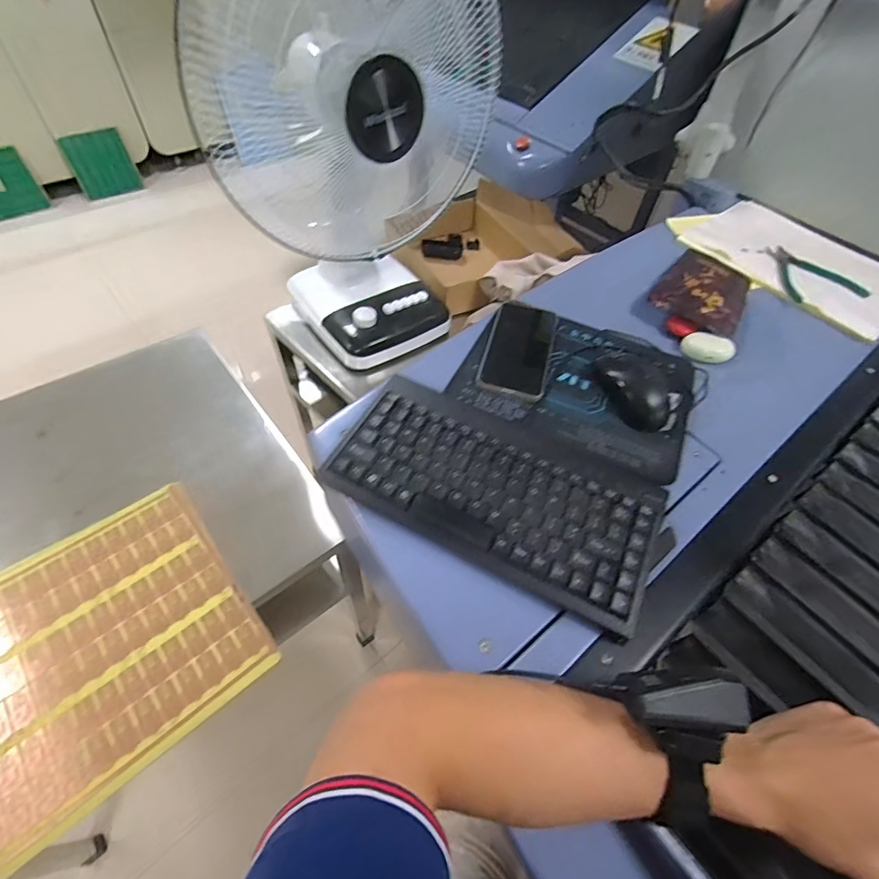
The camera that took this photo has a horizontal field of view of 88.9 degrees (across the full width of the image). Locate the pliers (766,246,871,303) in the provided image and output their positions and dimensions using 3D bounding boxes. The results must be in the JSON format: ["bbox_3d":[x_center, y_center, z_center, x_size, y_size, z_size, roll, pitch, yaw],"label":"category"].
[{"bbox_3d":[0.567,-0.257,0.684,0.113,0.009,0.129,-1,55,-4],"label":"pliers"}]

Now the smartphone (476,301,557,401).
[{"bbox_3d":[0.096,-0.112,0.539,0.074,0.011,0.146,13,61,10],"label":"smartphone"}]

